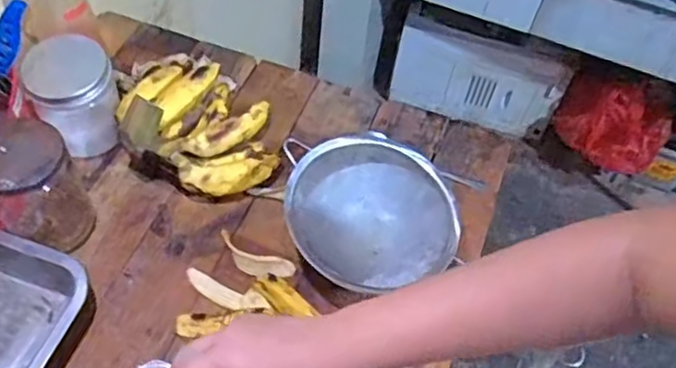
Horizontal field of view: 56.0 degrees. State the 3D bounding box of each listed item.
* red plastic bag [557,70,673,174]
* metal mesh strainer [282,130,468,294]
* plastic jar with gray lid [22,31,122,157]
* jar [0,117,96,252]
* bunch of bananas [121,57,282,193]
[{"bbox_3d":[0.695,-0.154,1.611,0.267,0.282,0.060,24,55,12],"label":"red plastic bag"},{"bbox_3d":[0.033,0.033,0.655,0.165,0.081,0.150,-6,54,-10],"label":"metal mesh strainer"},{"bbox_3d":[-0.288,-0.094,0.701,0.087,0.123,0.075,-13,56,-15],"label":"plastic jar with gray lid"},{"bbox_3d":[-0.290,0.009,0.613,0.080,0.135,0.080,3,53,-4],"label":"jar"},{"bbox_3d":[-0.159,-0.078,0.719,0.153,0.088,0.191,-9,55,-12],"label":"bunch of bananas"}]

